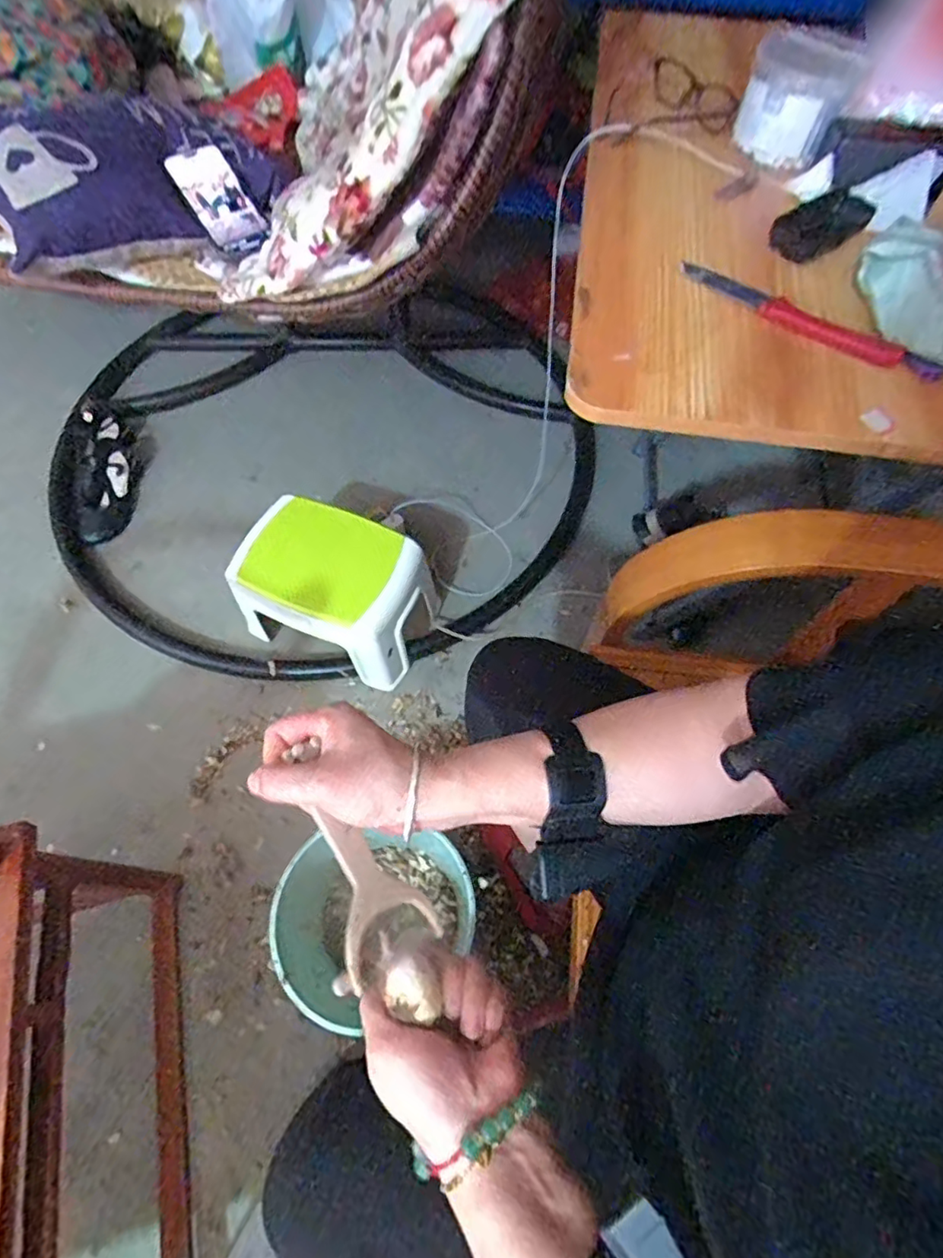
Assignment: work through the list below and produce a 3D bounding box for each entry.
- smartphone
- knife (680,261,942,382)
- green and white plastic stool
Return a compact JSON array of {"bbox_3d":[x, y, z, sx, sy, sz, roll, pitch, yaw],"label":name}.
[{"bbox_3d":[-0.320,-0.546,0.735,0.068,0.007,0.148,-36,91,-2],"label":"smartphone"},{"bbox_3d":[0.293,-0.273,0.511,0.232,0.013,0.024,35,67,16],"label":"knife"},{"bbox_3d":[-0.232,-0.064,1.019,0.295,0.220,0.208,23,64,11],"label":"green and white plastic stool"}]

